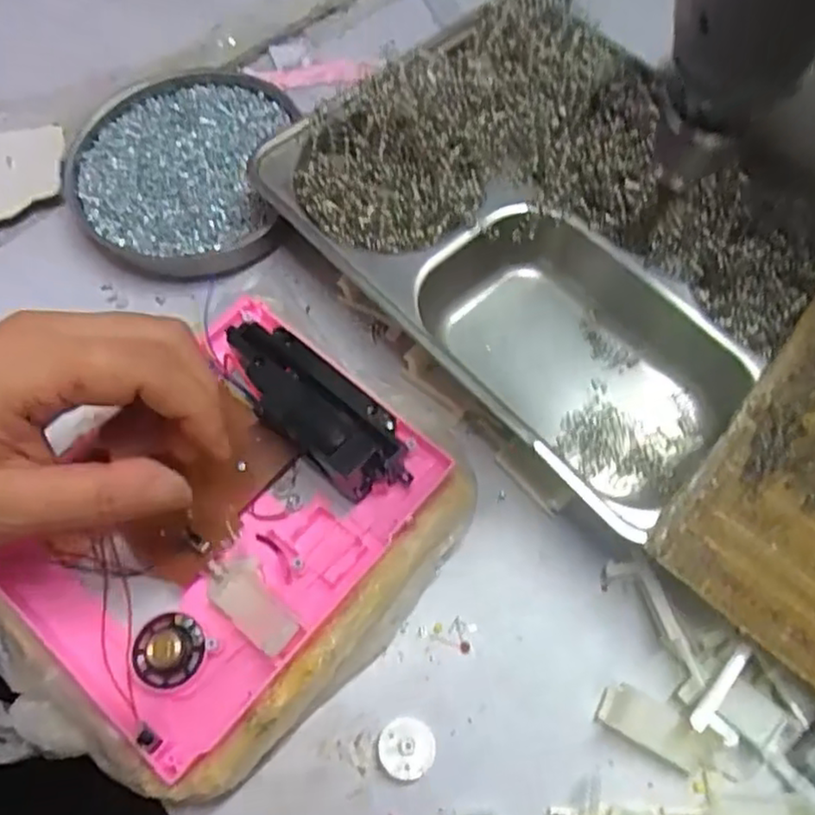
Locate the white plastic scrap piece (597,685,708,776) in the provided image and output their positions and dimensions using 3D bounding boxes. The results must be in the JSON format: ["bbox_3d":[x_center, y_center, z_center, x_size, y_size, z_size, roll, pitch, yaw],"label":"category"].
[{"bbox_3d":[0.102,0.132,0.285,0.044,0.013,0.020,25,69,12],"label":"white plastic scrap piece"}]

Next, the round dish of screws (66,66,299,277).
[{"bbox_3d":[-0.132,-0.136,0.397,0.121,0.018,0.128,-1,66,1],"label":"round dish of screws"}]

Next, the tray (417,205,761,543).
[{"bbox_3d":[0.083,-0.025,0.338,0.114,0.042,0.161,-40,71,-15],"label":"tray"}]

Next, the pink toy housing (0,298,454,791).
[{"bbox_3d":[-0.081,0.045,0.286,0.133,0.036,0.163,35,71,15],"label":"pink toy housing"}]

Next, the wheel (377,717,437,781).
[{"bbox_3d":[0.000,0.141,0.286,0.023,0.008,0.022,-1,66,1],"label":"wheel"}]

